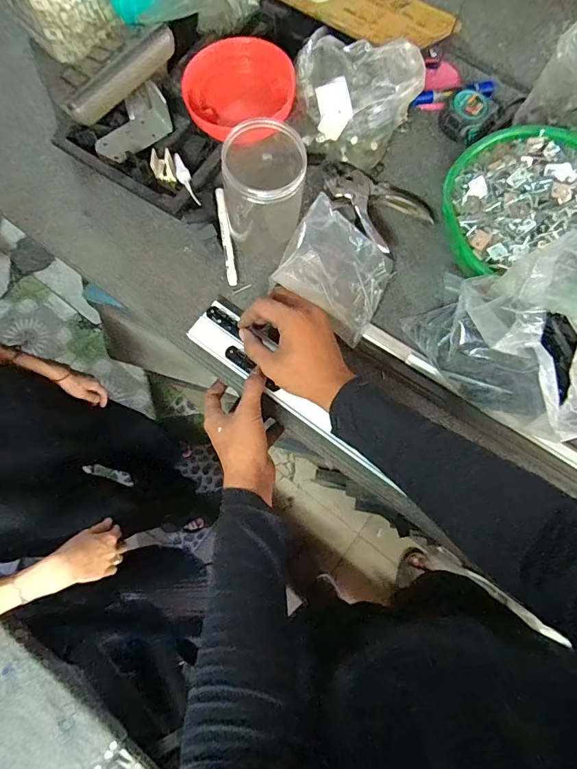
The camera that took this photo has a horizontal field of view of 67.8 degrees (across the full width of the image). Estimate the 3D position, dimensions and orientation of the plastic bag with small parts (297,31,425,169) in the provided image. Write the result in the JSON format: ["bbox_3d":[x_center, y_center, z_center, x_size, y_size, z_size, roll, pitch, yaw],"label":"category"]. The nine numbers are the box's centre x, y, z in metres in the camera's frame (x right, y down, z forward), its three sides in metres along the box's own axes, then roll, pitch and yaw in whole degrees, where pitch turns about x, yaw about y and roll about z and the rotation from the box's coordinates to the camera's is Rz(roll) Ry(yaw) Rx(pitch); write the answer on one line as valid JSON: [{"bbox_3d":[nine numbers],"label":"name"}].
[{"bbox_3d":[0.091,-0.380,0.574,0.163,0.100,0.129,8,76,2],"label":"plastic bag with small parts"}]

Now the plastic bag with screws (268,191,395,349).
[{"bbox_3d":[0.063,-0.143,0.535,0.137,0.031,0.135,35,77,-27],"label":"plastic bag with screws"}]

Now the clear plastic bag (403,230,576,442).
[{"bbox_3d":[0.236,-0.047,0.444,0.114,0.190,0.200,-35,79,-8],"label":"clear plastic bag"}]

